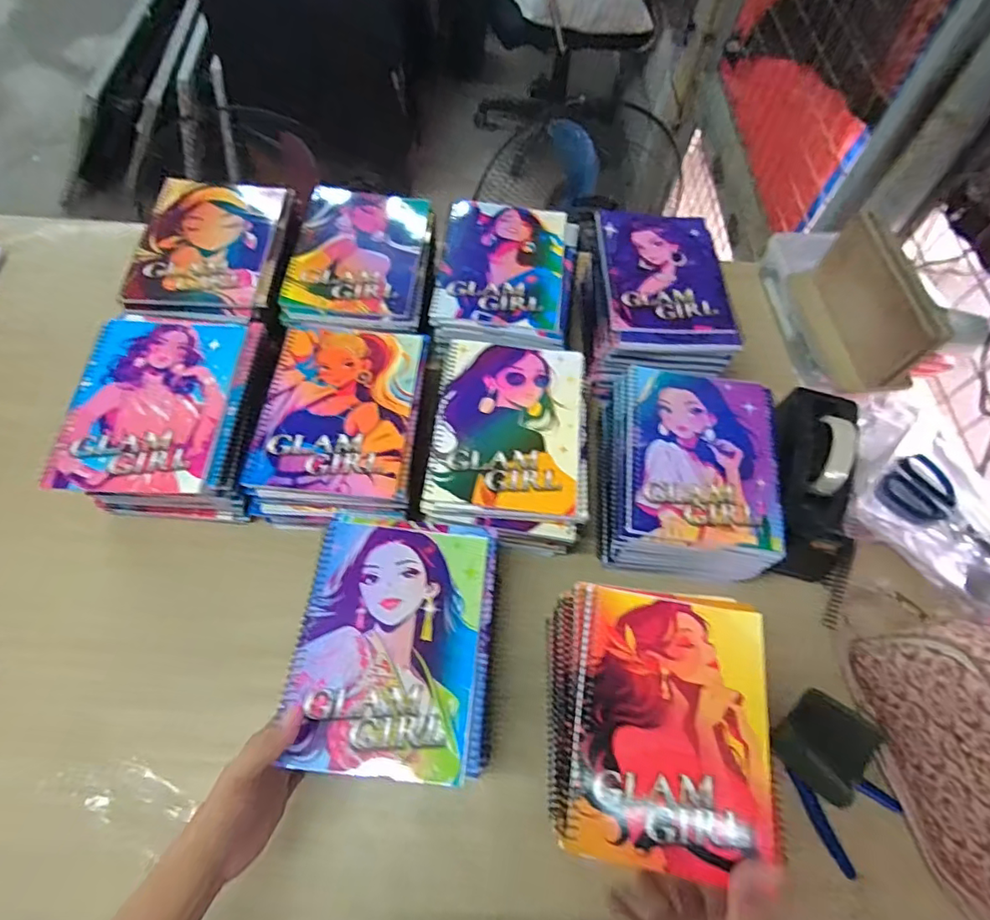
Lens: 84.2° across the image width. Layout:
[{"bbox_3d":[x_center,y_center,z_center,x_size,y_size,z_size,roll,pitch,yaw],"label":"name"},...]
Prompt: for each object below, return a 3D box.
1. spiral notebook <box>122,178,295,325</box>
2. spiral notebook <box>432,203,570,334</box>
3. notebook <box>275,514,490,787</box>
[{"bbox_3d":[-0.337,-0.265,0.665,0.158,0.028,0.234,4,61,-2],"label":"spiral notebook"},{"bbox_3d":[0.009,-0.244,0.669,0.147,0.012,0.197,7,61,0],"label":"spiral notebook"},{"bbox_3d":[-0.088,0.150,0.461,0.148,0.008,0.198,7,61,0],"label":"notebook"}]

